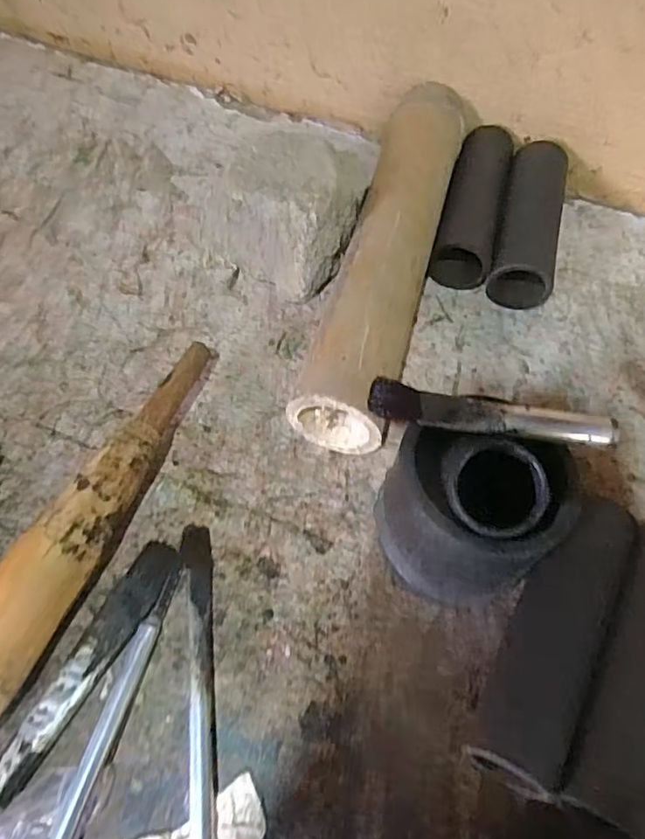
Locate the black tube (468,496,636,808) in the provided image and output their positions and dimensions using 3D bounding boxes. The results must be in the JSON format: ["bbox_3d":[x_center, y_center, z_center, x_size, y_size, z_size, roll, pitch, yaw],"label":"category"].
[{"bbox_3d":[0.145,0.132,0.356,0.048,0.041,0.178,26,59,12],"label":"black tube"}]

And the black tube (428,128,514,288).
[{"bbox_3d":[0.145,-0.207,0.551,0.054,0.064,0.196,15,58,5],"label":"black tube"}]

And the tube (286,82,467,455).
[{"bbox_3d":[0.061,-0.150,0.494,0.071,0.077,0.381,15,58,5],"label":"tube"}]

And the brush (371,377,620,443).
[{"bbox_3d":[0.097,-0.003,0.333,0.138,0.021,0.023,13,57,4],"label":"brush"}]

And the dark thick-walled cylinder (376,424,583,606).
[{"bbox_3d":[0.088,0.062,0.346,0.102,0.120,0.080,10,57,2],"label":"dark thick-walled cylinder"}]

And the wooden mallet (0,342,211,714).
[{"bbox_3d":[-0.148,0.055,0.372,0.043,0.052,0.273,21,58,9],"label":"wooden mallet"}]

